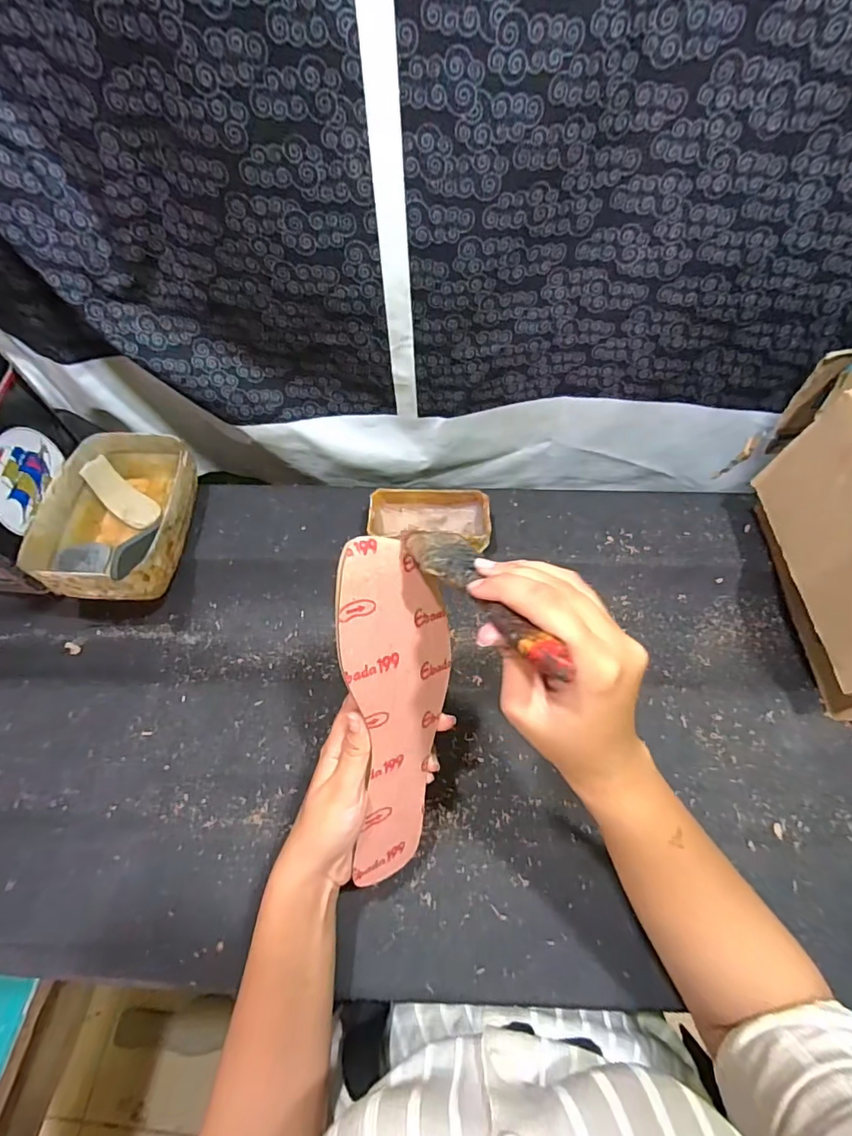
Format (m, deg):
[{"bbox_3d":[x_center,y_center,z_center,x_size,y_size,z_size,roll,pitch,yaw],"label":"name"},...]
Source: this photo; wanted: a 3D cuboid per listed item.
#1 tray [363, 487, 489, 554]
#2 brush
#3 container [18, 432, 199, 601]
[{"bbox_3d":[0.005,-0.053,0.545,0.126,0.034,0.065,5,60,3],"label":"tray"},{"bbox_3d":[0.029,0.010,0.266,0.038,0.014,0.144,-24,34,-13],"label":"brush"},{"bbox_3d":[-0.317,-0.057,0.535,0.131,0.077,0.195,0,59,0],"label":"container"}]

